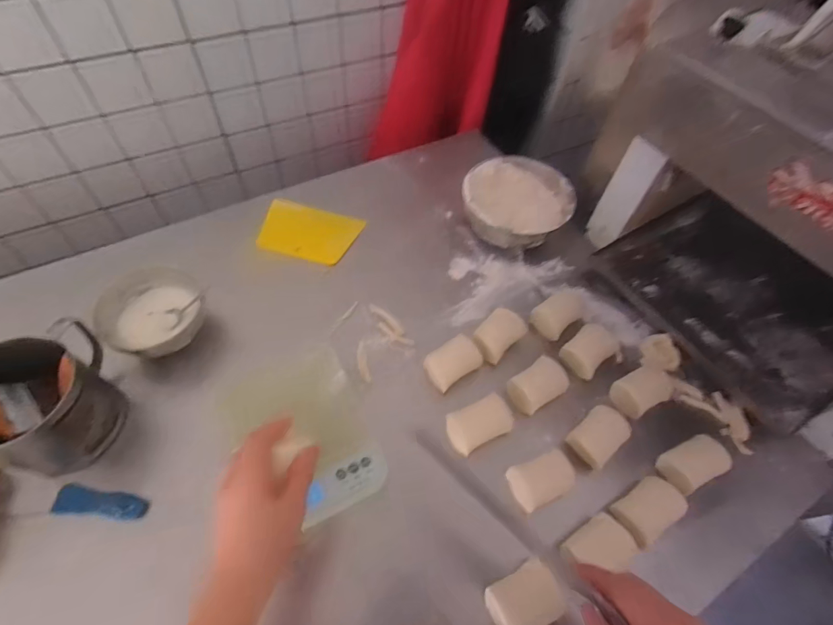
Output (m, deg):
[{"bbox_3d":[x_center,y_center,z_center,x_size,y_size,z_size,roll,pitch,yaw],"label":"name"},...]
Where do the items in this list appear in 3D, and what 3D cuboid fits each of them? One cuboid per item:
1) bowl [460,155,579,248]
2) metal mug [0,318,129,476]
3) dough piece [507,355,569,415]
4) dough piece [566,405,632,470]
[{"bbox_3d":[0.170,-0.187,0.727,0.170,0.074,0.173,2,57,-3],"label":"bowl"},{"bbox_3d":[-0.401,0.097,0.473,0.107,0.121,0.133,36,62,18],"label":"metal mug"},{"bbox_3d":[0.158,0.098,0.565,0.073,0.043,0.049,-27,63,-20],"label":"dough piece"},{"bbox_3d":[0.223,0.155,0.531,0.069,0.046,0.049,-34,65,-23],"label":"dough piece"}]

